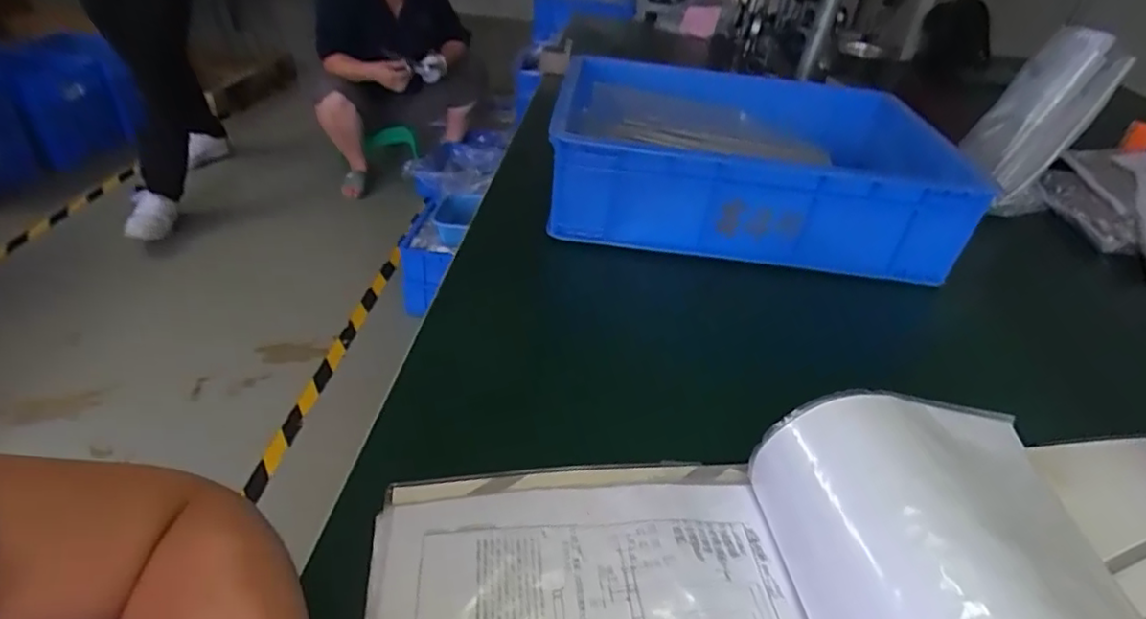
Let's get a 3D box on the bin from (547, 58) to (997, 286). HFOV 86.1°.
[{"bbox_3d":[0.189,-0.164,0.685,0.406,0.115,0.255,5,36,-1],"label":"bin"}]

